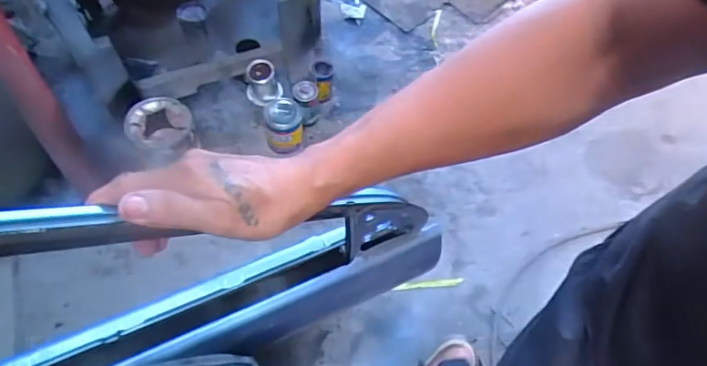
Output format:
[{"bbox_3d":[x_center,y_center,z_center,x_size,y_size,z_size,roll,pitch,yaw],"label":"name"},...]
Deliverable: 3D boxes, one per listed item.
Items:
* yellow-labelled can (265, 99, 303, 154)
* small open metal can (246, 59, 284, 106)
[{"bbox_3d":[-0.197,-0.156,1.489,0.098,0.140,0.119,-3,60,-5],"label":"yellow-labelled can"},{"bbox_3d":[-0.252,-0.285,1.456,0.102,0.124,0.100,-10,61,-9],"label":"small open metal can"}]

